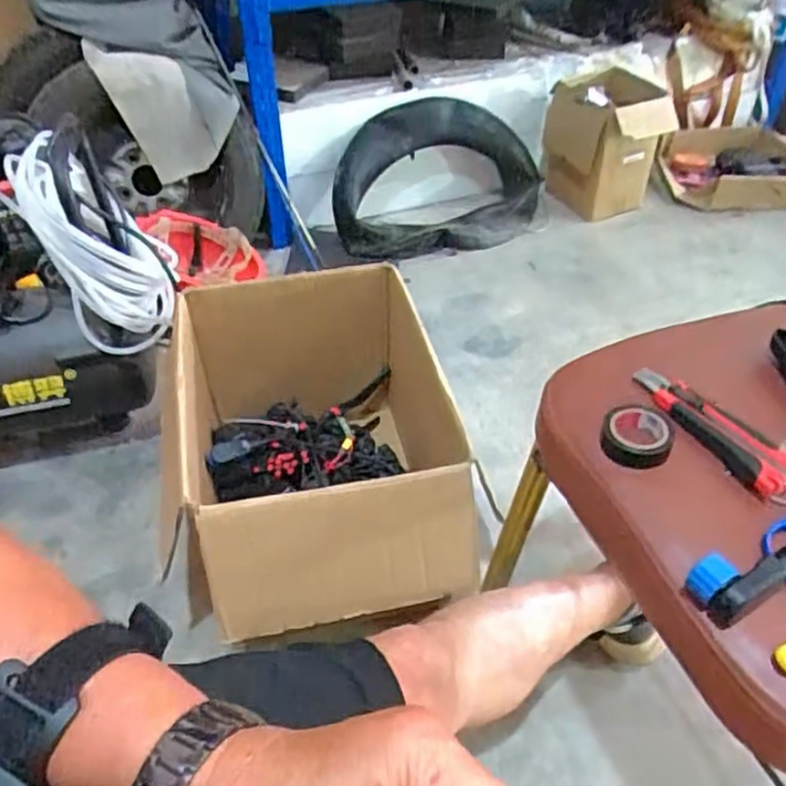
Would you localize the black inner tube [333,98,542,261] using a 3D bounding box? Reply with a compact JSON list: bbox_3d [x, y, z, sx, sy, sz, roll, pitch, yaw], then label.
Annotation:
[{"bbox_3d":[0.112,-0.479,1.582,0.496,0.273,0.212,-11,45,-9],"label":"black inner tube"}]

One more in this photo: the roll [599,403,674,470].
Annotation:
[{"bbox_3d":[0.194,0.032,0.551,0.053,0.019,0.056,0,44,0],"label":"roll"}]

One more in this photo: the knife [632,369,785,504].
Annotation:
[{"bbox_3d":[0.254,0.026,0.558,0.047,0.012,0.145,-24,49,-23],"label":"knife"}]

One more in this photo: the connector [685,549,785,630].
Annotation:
[{"bbox_3d":[0.232,0.121,0.462,0.074,0.032,0.036,-23,49,-22],"label":"connector"}]

